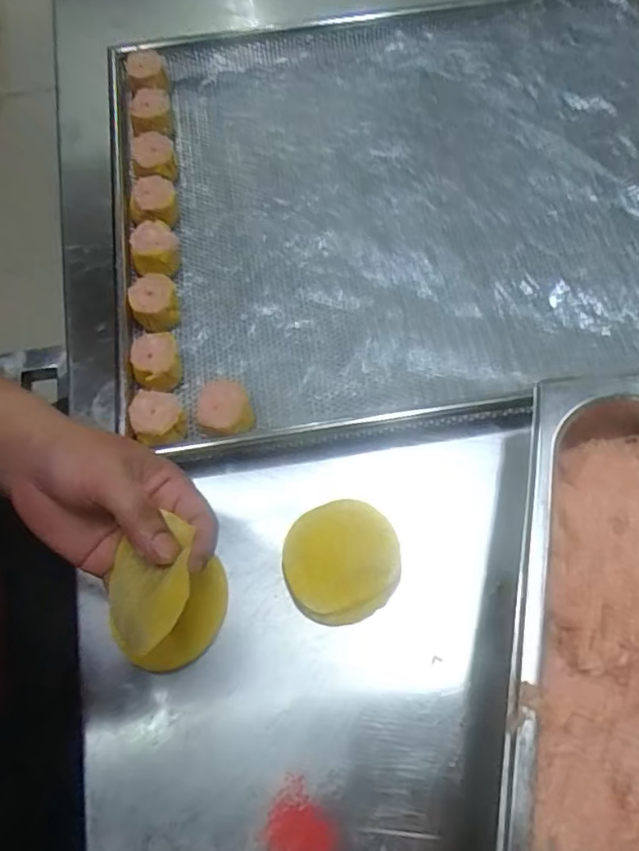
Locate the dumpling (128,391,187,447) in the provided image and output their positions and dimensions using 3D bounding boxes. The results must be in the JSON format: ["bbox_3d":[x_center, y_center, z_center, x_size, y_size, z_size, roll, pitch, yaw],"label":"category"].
[{"bbox_3d":[-0.114,-0.002,0.423,0.036,0.031,0.038,0,71,1],"label":"dumpling"}]

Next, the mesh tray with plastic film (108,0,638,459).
[{"bbox_3d":[0.141,-0.208,0.503,0.621,0.031,0.415,-7,71,-1],"label":"mesh tray with plastic film"}]

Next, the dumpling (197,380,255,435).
[{"bbox_3d":[-0.067,-0.009,0.430,0.037,0.035,0.043,-2,71,1],"label":"dumpling"}]

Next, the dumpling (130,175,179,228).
[{"bbox_3d":[-0.138,-0.183,0.497,0.038,0.035,0.044,-16,72,-4],"label":"dumpling"}]

